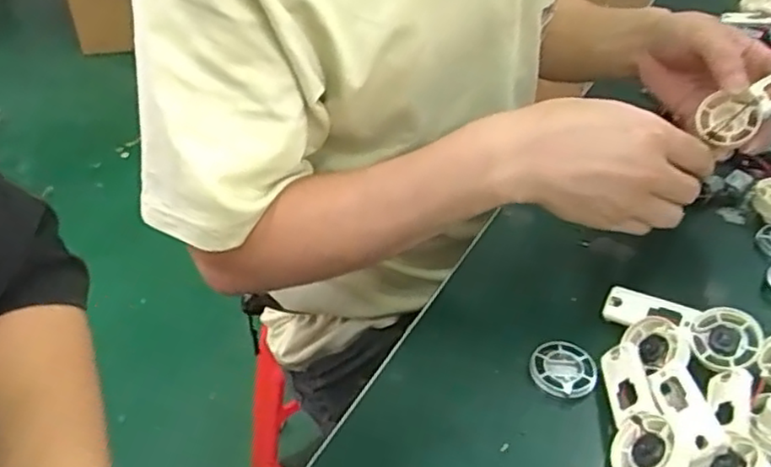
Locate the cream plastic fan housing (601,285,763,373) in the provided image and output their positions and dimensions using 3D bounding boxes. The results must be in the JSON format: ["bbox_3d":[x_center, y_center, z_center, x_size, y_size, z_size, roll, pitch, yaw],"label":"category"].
[{"bbox_3d":[0.187,0.058,0.430,0.092,0.013,0.040,18,67,23],"label":"cream plastic fan housing"}]

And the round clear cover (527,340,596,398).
[{"bbox_3d":[0.110,0.085,0.420,0.040,0.010,0.038,1,41,-1],"label":"round clear cover"}]

